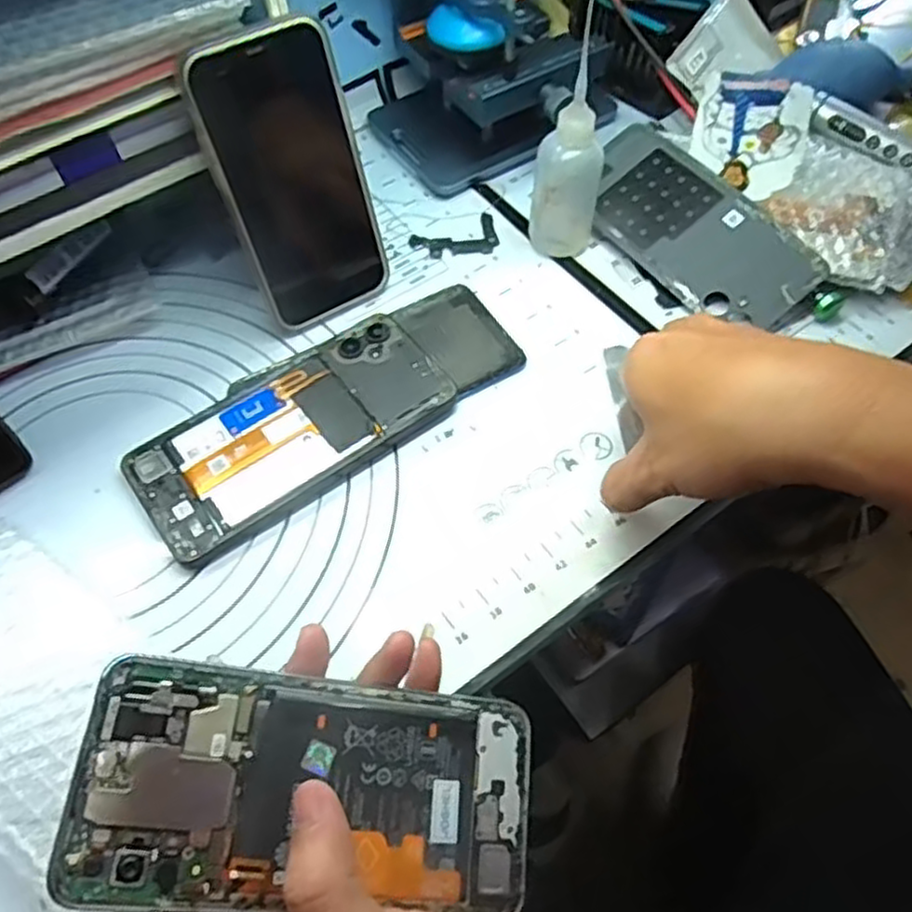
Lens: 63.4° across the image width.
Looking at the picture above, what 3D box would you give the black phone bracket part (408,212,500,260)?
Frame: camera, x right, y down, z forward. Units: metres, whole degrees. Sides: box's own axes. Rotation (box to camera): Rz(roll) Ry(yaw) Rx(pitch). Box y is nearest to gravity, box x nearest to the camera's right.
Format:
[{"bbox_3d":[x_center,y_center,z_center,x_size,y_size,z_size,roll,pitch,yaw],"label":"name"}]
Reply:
[{"bbox_3d":[0.002,-0.138,0.468,0.057,0.004,0.031,-21,61,-13],"label":"black phone bracket part"}]

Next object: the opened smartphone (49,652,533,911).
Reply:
[{"bbox_3d":[-0.047,0.117,0.261,0.158,0.004,0.074,13,66,-18],"label":"opened smartphone"}]

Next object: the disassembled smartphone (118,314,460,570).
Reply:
[{"bbox_3d":[-0.084,-0.014,0.386,0.163,0.010,0.075,-32,64,-19],"label":"disassembled smartphone"}]

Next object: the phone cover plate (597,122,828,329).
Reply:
[{"bbox_3d":[0.143,-0.143,0.454,0.075,0.007,0.159,-39,68,-1],"label":"phone cover plate"}]

